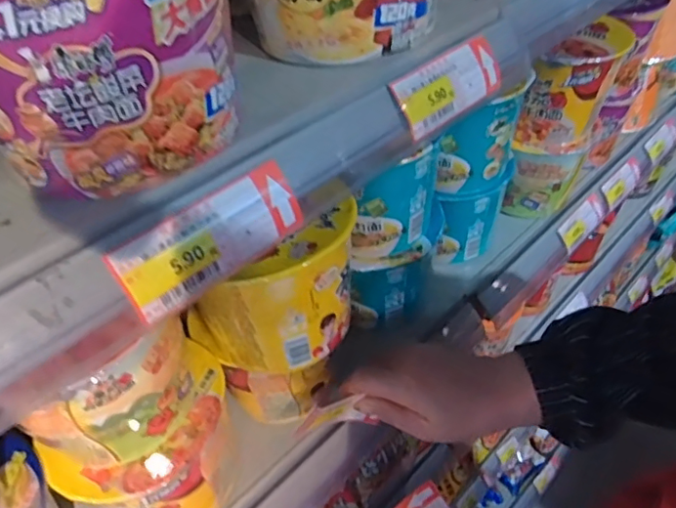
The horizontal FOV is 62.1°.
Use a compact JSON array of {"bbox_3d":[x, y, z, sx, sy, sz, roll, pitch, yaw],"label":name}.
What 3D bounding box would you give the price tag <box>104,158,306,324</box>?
[{"bbox_3d":[-0.057,-0.008,0.263,0.093,0.036,0.004,-38,22,-30],"label":"price tag"}]

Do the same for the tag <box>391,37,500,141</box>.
[{"bbox_3d":[0.070,-0.107,0.354,0.091,0.038,0.006,-36,18,-30],"label":"tag"}]

